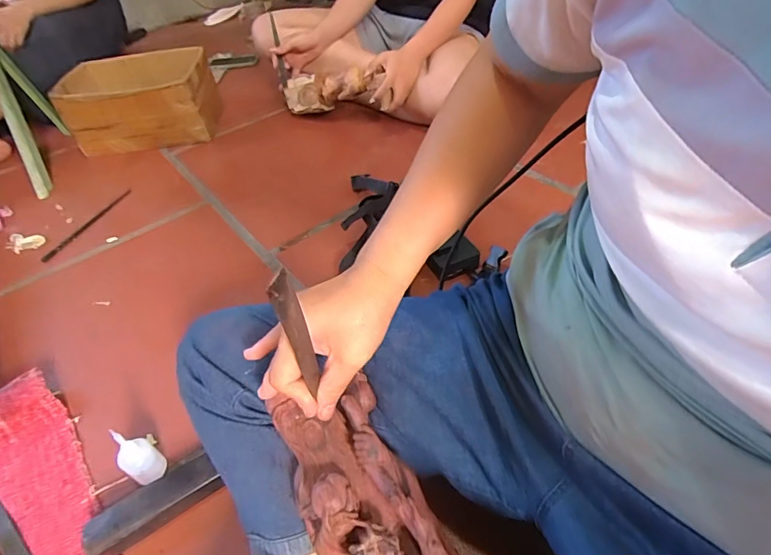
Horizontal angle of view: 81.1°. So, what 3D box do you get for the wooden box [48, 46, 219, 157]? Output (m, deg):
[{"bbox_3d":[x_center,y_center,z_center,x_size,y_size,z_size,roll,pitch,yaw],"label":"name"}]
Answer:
[{"bbox_3d":[-0.607,-0.439,1.122,0.339,0.154,0.259,-5,44,3],"label":"wooden box"}]

